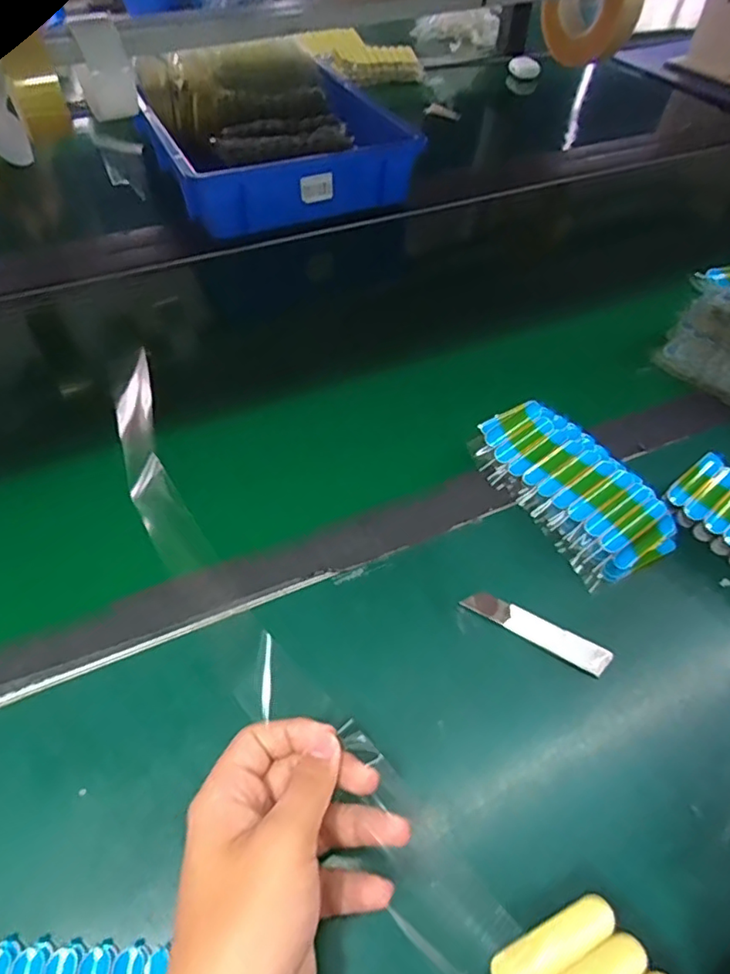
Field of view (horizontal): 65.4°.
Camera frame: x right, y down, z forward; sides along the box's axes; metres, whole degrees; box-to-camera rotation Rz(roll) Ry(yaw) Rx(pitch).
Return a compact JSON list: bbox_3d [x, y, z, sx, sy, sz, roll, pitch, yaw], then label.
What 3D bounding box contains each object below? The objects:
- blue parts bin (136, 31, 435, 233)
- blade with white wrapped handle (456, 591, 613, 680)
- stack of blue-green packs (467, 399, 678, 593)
[{"bbox_3d":[-0.134,-0.476,0.755,0.286,0.080,0.360,-20,56,-17],"label":"blue parts bin"},{"bbox_3d":[0.116,0.096,0.385,0.098,0.004,0.020,26,56,16],"label":"blade with white wrapped handle"},{"bbox_3d":[0.159,-0.004,0.448,0.087,0.027,0.162,-26,58,-21],"label":"stack of blue-green packs"}]

